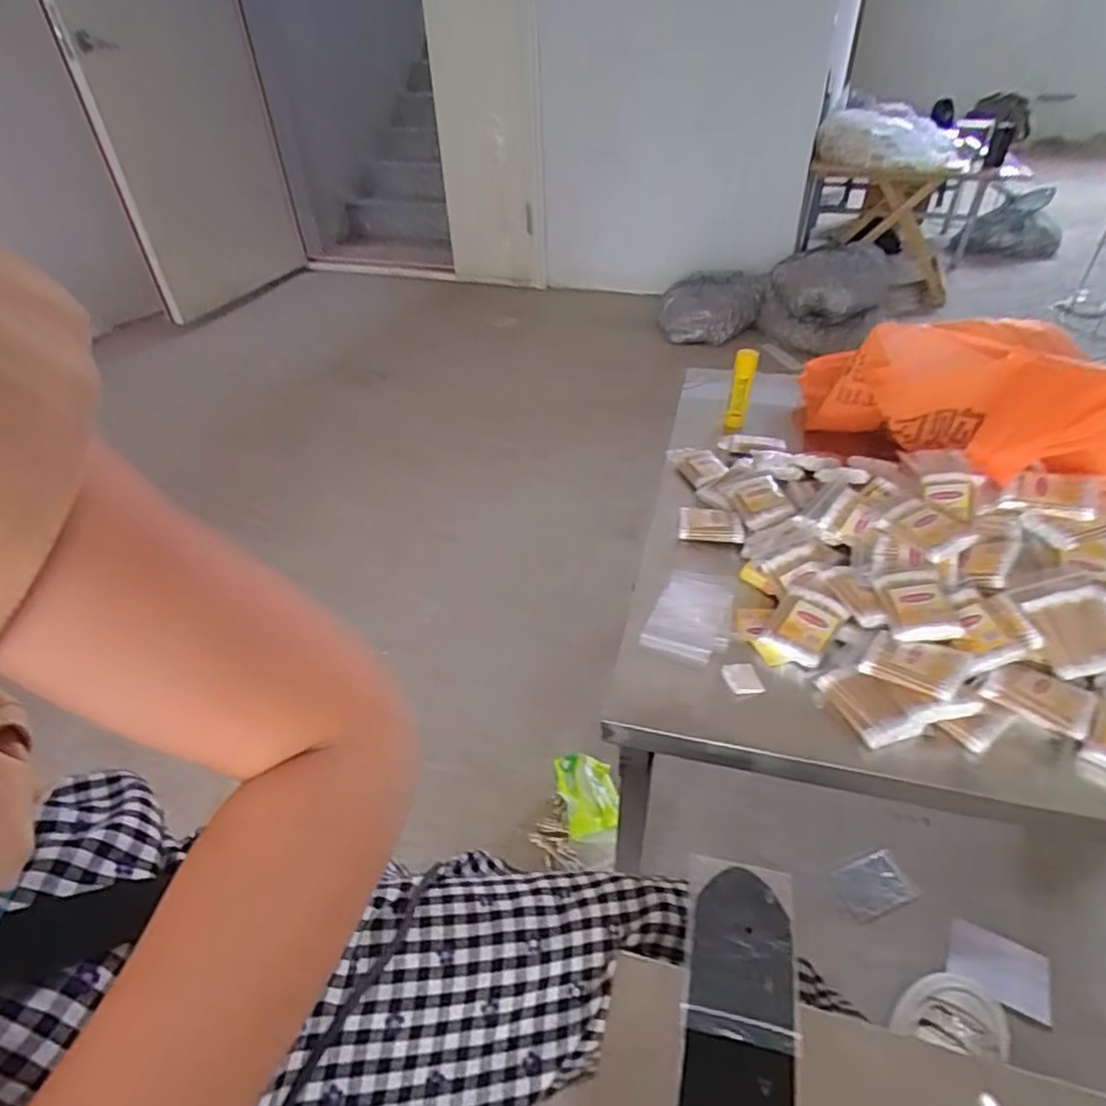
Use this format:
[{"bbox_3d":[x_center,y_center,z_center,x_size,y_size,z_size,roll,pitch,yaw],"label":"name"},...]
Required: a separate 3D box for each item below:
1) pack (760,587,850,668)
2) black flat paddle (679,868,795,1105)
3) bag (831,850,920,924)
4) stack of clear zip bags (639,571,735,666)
[{"bbox_3d":[0.236,0.070,0.601,0.056,0.033,0.065,26,48,30],"label":"pack"},{"bbox_3d":[0.106,0.272,0.360,0.058,0.009,0.173,8,41,13],"label":"black flat paddle"},{"bbox_3d":[0.443,0.459,0.870,0.099,0.011,0.073,-20,31,-5],"label":"bag"},{"bbox_3d":[0.144,0.058,0.641,0.075,0.009,0.130,15,43,21],"label":"stack of clear zip bags"}]

